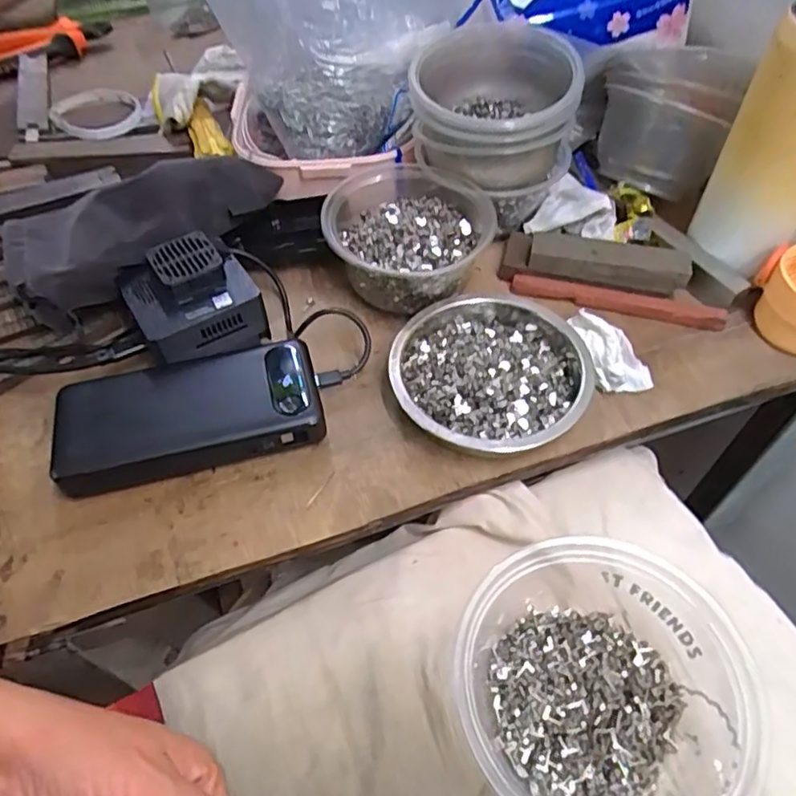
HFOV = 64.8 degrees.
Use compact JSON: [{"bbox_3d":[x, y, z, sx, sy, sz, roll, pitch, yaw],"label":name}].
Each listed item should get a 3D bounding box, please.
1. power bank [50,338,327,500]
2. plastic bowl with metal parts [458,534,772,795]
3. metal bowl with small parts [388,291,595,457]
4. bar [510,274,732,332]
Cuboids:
[{"bbox_3d":[-0.127,0.010,0.389,0.154,0.027,0.074,-12,53,-8],"label":"power bank"},{"bbox_3d":[0.103,0.137,0.309,0.135,0.061,0.141,0,52,1],"label":"plastic bowl with metal parts"},{"bbox_3d":[0.059,-0.016,0.400,0.119,0.032,0.122,0,52,1],"label":"metal bowl with small parts"},{"bbox_3d":[0.157,-0.071,0.452,0.147,0.012,0.014,13,54,11],"label":"bar"}]

